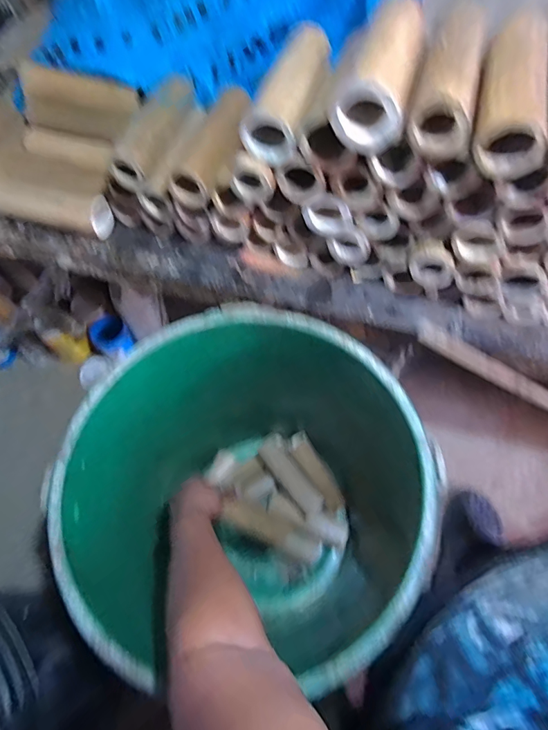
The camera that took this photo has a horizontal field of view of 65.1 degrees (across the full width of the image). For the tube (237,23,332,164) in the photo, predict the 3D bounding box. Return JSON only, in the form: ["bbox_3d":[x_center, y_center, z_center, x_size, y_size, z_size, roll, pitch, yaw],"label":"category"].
[{"bbox_3d":[0.019,-0.307,0.483,0.062,0.054,0.176,16,63,8],"label":"tube"}]

